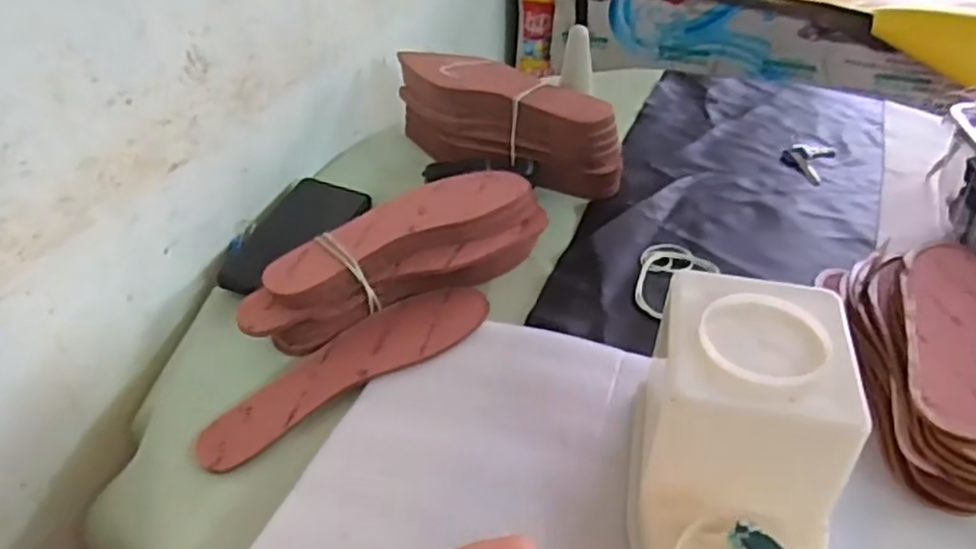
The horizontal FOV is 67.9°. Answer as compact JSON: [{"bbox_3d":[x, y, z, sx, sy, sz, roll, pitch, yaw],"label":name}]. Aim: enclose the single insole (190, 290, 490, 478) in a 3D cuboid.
[{"bbox_3d":[-0.100,0.066,0.535,0.232,0.006,0.066,-29,45,-26],"label":"single insole"}]

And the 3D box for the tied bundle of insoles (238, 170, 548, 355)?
[{"bbox_3d":[-0.078,-0.018,0.606,0.256,0.060,0.082,-22,44,-25],"label":"tied bundle of insoles"}]

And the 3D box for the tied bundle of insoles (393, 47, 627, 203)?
[{"bbox_3d":[0.014,-0.155,0.743,0.259,0.089,0.075,30,48,32],"label":"tied bundle of insoles"}]

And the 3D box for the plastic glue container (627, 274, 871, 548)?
[{"bbox_3d":[0.136,0.105,0.403,0.105,0.124,0.187,10,40,12],"label":"plastic glue container"}]

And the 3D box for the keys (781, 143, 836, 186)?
[{"bbox_3d":[0.348,-0.126,0.794,0.048,0.007,0.089,22,44,24],"label":"keys"}]

